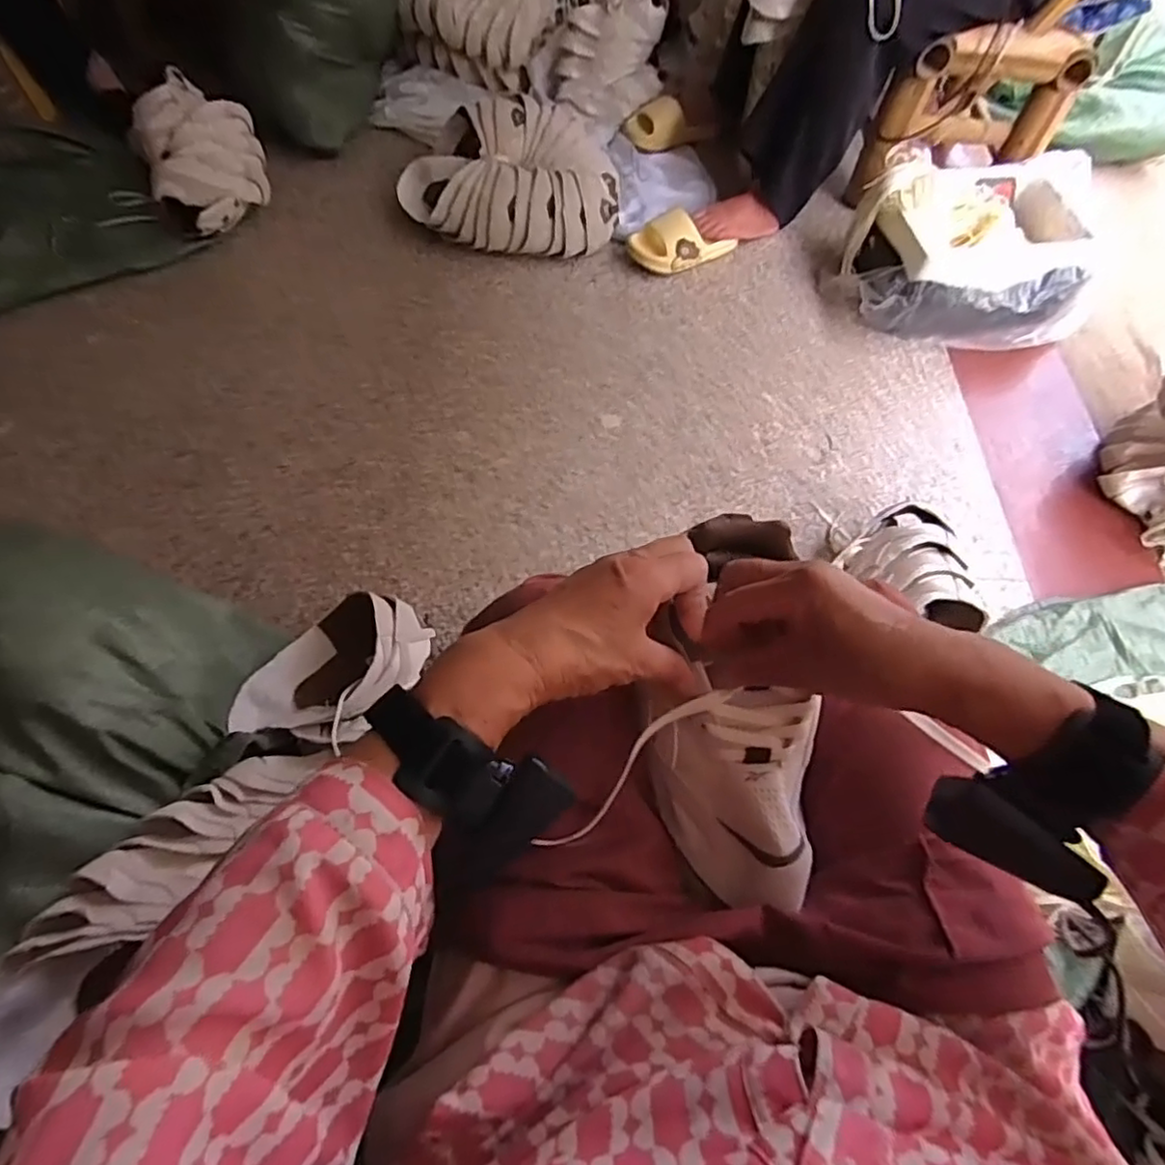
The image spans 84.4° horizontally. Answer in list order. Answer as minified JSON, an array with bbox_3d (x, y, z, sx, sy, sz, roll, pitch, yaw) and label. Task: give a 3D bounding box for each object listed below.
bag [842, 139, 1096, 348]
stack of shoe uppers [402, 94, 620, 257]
[{"bbox_3d":[0.761,-0.630,1.218,0.487,0.190,0.325,2,61,-1],"label":"bag"},{"bbox_3d":[-0.147,-0.816,1.305,0.443,0.160,0.302,1,61,-1],"label":"stack of shoe uppers"}]

